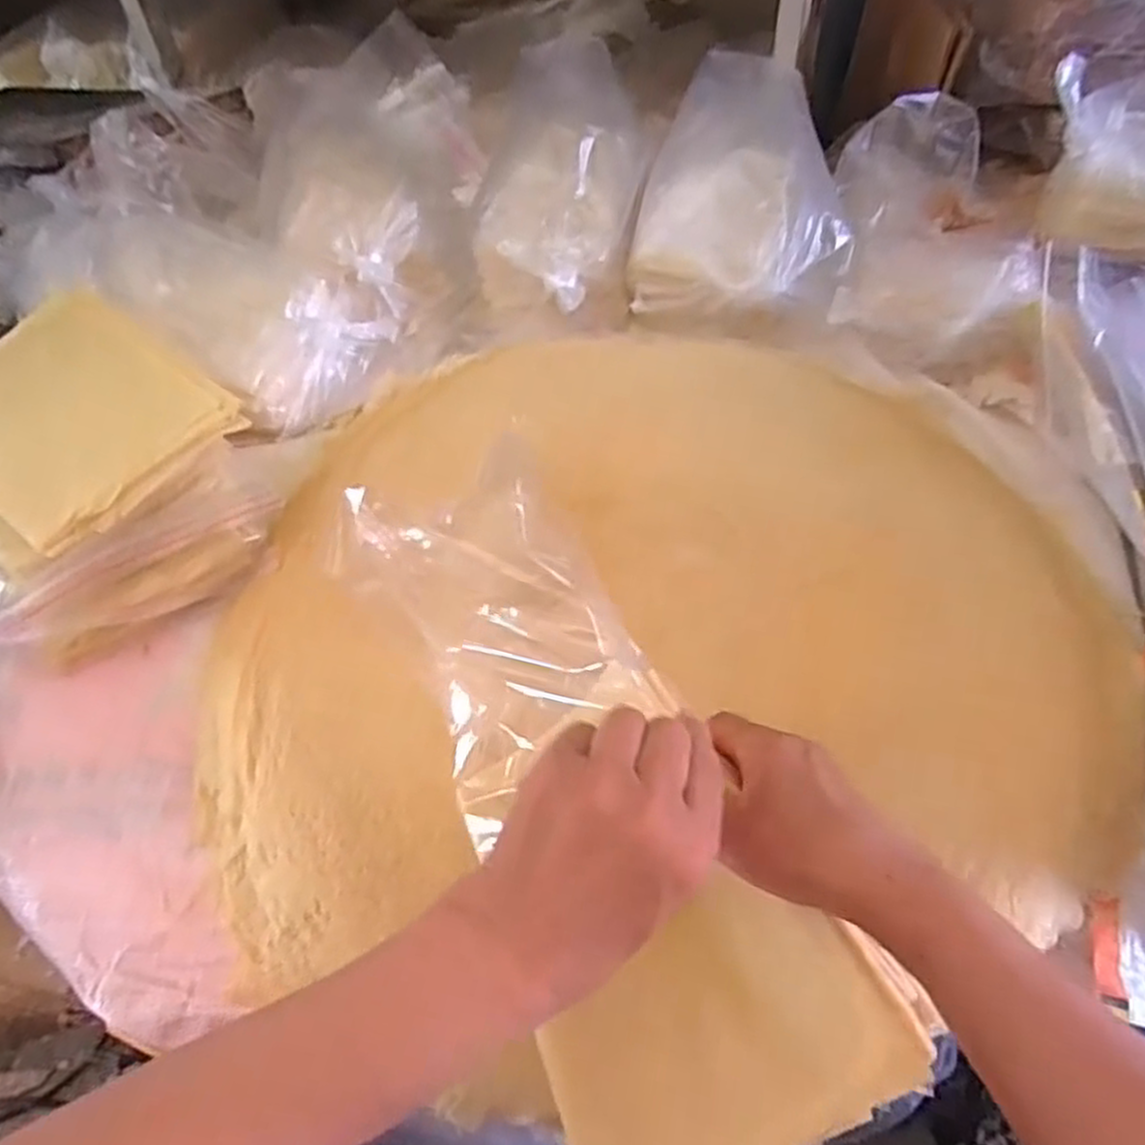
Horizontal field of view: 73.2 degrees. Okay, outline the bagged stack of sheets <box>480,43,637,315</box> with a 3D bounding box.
[{"bbox_3d":[-0.007,-0.400,0.745,0.143,0.077,0.321,5,72,8],"label":"bagged stack of sheets"}]

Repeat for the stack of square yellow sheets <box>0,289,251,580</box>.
[{"bbox_3d":[-0.365,-0.109,0.543,0.196,0.029,0.173,33,72,18],"label":"stack of square yellow sheets"}]

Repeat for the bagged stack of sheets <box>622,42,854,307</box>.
[{"bbox_3d":[0.165,-0.374,0.728,0.186,0.092,0.295,9,53,10],"label":"bagged stack of sheets"}]

